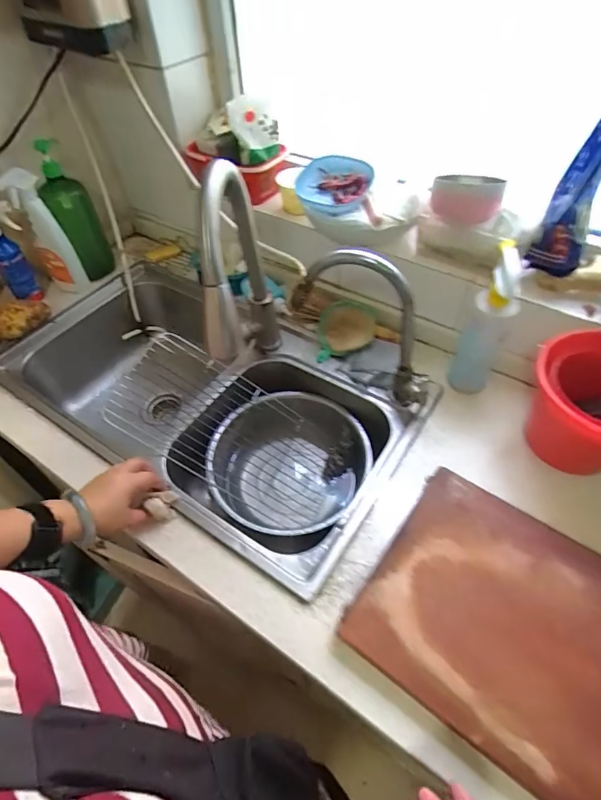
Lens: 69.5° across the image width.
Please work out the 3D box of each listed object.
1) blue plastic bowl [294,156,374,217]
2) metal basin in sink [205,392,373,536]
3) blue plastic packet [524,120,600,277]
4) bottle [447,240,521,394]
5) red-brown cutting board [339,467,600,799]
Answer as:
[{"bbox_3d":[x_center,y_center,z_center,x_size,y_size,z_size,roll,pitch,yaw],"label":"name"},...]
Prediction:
[{"bbox_3d":[0.063,-0.393,0.792,0.143,0.050,0.122,30,80,23],"label":"blue plastic bowl"},{"bbox_3d":[-0.017,0.120,0.803,0.273,0.107,0.281,-1,51,1],"label":"metal basin in sink"},{"bbox_3d":[0.421,-0.310,0.637,0.092,0.249,0.064,11,32,-11],"label":"blue plastic packet"},{"bbox_3d":[0.302,-0.121,0.694,0.060,0.240,0.085,23,56,20],"label":"bottle"},{"bbox_3d":[0.280,0.279,0.504,0.387,0.020,0.275,30,60,23],"label":"red-brown cutting board"}]

